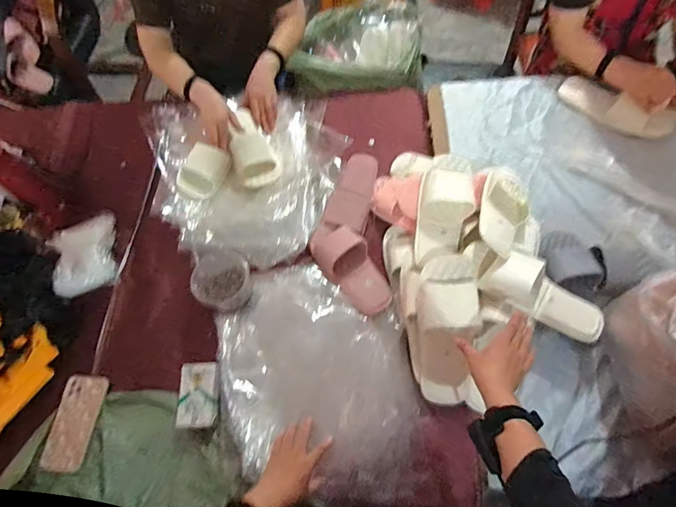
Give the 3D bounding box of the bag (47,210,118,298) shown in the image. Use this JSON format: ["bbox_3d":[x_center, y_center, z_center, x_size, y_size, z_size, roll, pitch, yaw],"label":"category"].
[{"bbox_3d":[-0.552,0.003,0.885,0.127,0.047,0.181,-19,64,-6],"label":"bag"}]

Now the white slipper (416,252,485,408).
[{"bbox_3d":[0.202,0.137,0.741,0.114,0.059,0.277,5,86,6],"label":"white slipper"}]

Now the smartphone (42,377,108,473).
[{"bbox_3d":[-0.485,0.313,0.751,0.077,0.016,0.163,5,67,-9],"label":"smartphone"}]

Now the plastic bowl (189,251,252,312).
[{"bbox_3d":[-0.229,0.054,0.810,0.104,0.063,0.108,-1,64,3],"label":"plastic bowl"}]

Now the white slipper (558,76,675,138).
[{"bbox_3d":[0.681,-0.361,0.993,0.269,0.043,0.098,34,70,18],"label":"white slipper"}]

